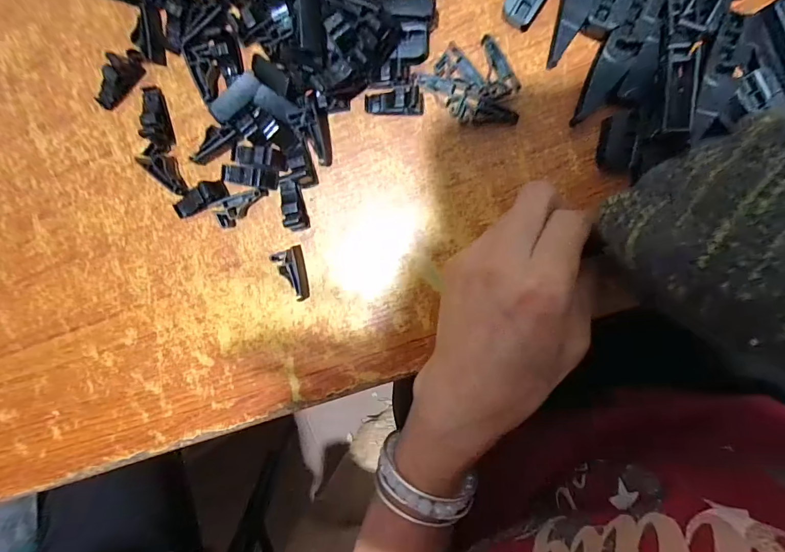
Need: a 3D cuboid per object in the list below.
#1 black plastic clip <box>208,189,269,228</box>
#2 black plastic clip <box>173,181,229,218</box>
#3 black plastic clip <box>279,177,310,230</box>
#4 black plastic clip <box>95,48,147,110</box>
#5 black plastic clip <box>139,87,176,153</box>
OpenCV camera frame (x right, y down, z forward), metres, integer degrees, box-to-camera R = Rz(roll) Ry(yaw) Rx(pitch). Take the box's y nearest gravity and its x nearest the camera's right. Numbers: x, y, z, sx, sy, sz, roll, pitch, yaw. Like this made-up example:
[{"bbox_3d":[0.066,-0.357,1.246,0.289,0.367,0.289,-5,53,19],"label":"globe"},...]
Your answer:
[{"bbox_3d":[-0.084,-0.041,0.210,0.031,0.009,0.014,-35,94,7],"label":"black plastic clip"},{"bbox_3d":[-0.107,-0.042,0.208,0.031,0.013,0.010,-27,95,7],"label":"black plastic clip"},{"bbox_3d":[-0.054,-0.039,0.208,0.010,0.014,0.028,-11,96,5],"label":"black plastic clip"},{"bbox_3d":[-0.147,-0.104,0.201,0.035,0.014,0.010,-39,93,7],"label":"black plastic clip"},{"bbox_3d":[-0.127,-0.085,0.204,0.011,0.012,0.034,-6,97,4],"label":"black plastic clip"}]

